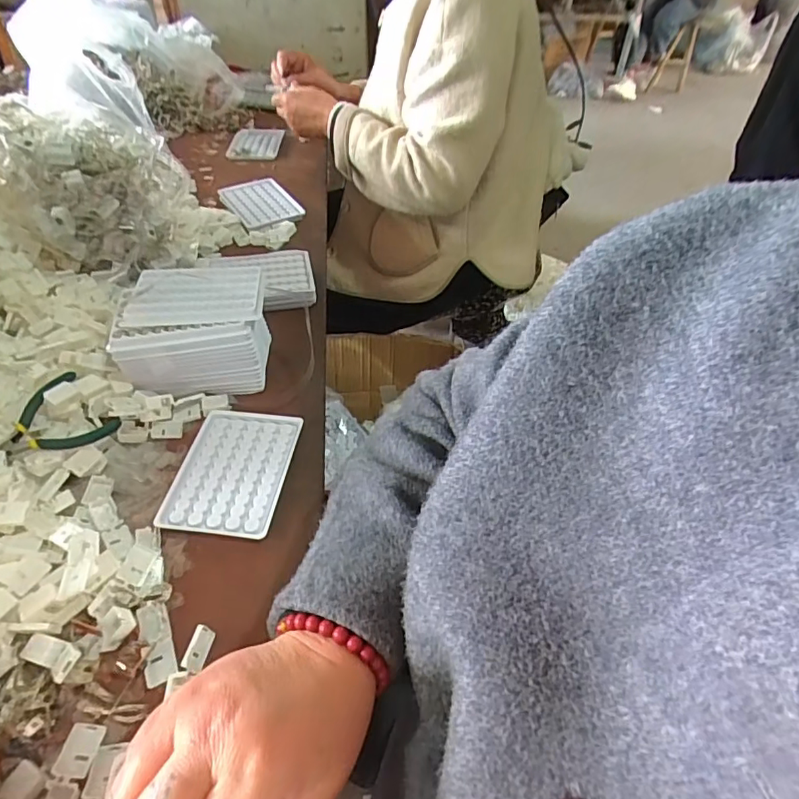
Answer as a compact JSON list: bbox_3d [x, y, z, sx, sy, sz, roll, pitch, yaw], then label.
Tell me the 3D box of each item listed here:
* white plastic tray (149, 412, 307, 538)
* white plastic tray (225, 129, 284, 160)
[{"bbox_3d":[-0.148,0.061,0.456,0.093,0.004,0.128,6,46,4],"label":"white plastic tray"},{"bbox_3d":[-0.282,-0.505,1.005,0.095,0.011,0.138,0,46,-2],"label":"white plastic tray"}]

